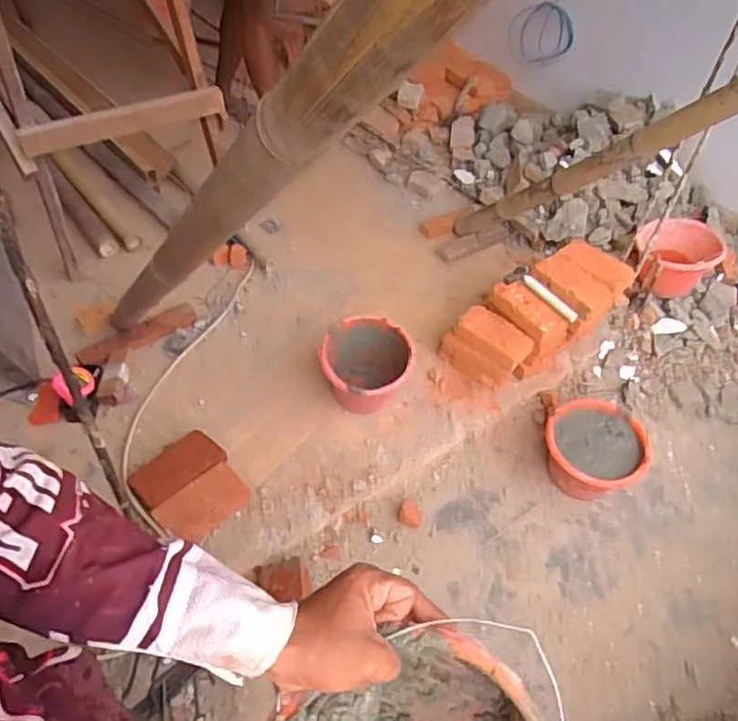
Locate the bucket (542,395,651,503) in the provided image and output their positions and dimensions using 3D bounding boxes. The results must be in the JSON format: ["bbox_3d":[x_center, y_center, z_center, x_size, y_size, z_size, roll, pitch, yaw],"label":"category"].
[{"bbox_3d":[0.548,0.227,1.584,0.229,0.169,0.234,2,47,-3],"label":"bucket"}]

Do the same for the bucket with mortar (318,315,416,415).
[{"bbox_3d":[-0.009,0.040,1.654,0.229,0.206,0.261,4,47,-1],"label":"bucket with mortar"}]

